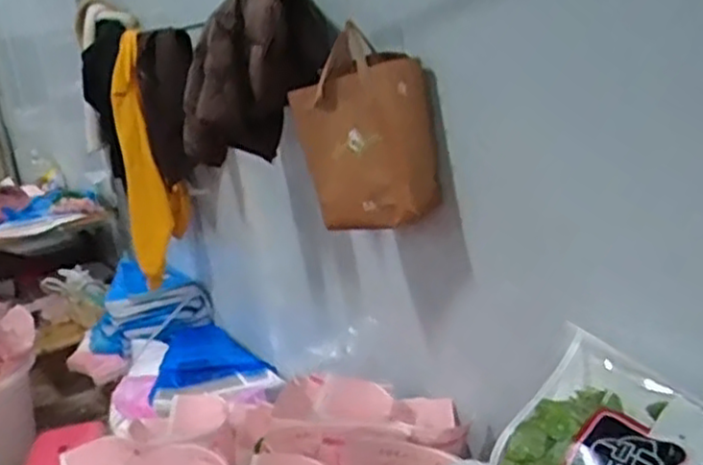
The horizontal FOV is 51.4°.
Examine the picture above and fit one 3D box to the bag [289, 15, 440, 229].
[{"bbox_3d":[0.018,-0.165,1.278,0.249,0.298,0.092,5,19,39],"label":"bag"}]

